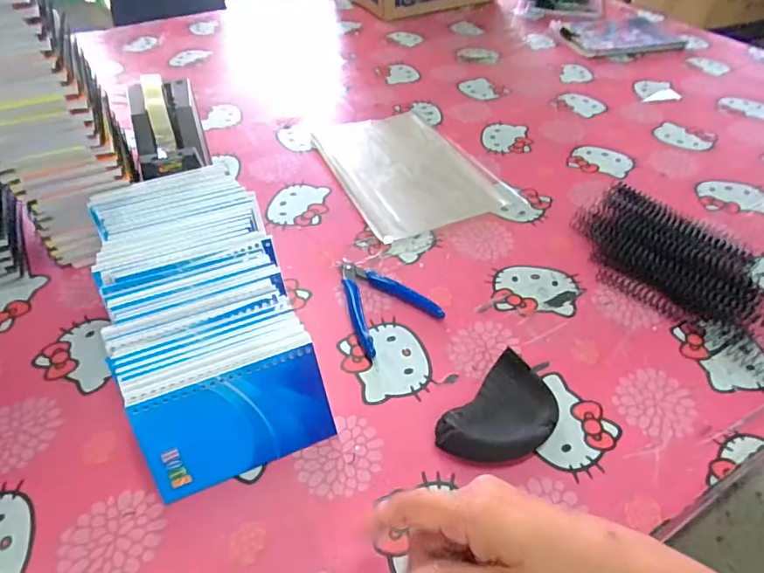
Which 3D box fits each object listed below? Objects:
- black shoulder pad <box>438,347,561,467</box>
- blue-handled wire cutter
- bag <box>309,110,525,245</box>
[{"bbox_3d":[0.093,0.104,0.389,0.100,0.026,0.066,-34,57,-30],"label":"black shoulder pad"},{"bbox_3d":[-0.009,0.012,0.484,0.083,0.009,0.111,-27,53,-25],"label":"blue-handled wire cutter"},{"bbox_3d":[0.033,-0.159,0.646,0.182,0.008,0.249,-16,49,-17],"label":"bag"}]

